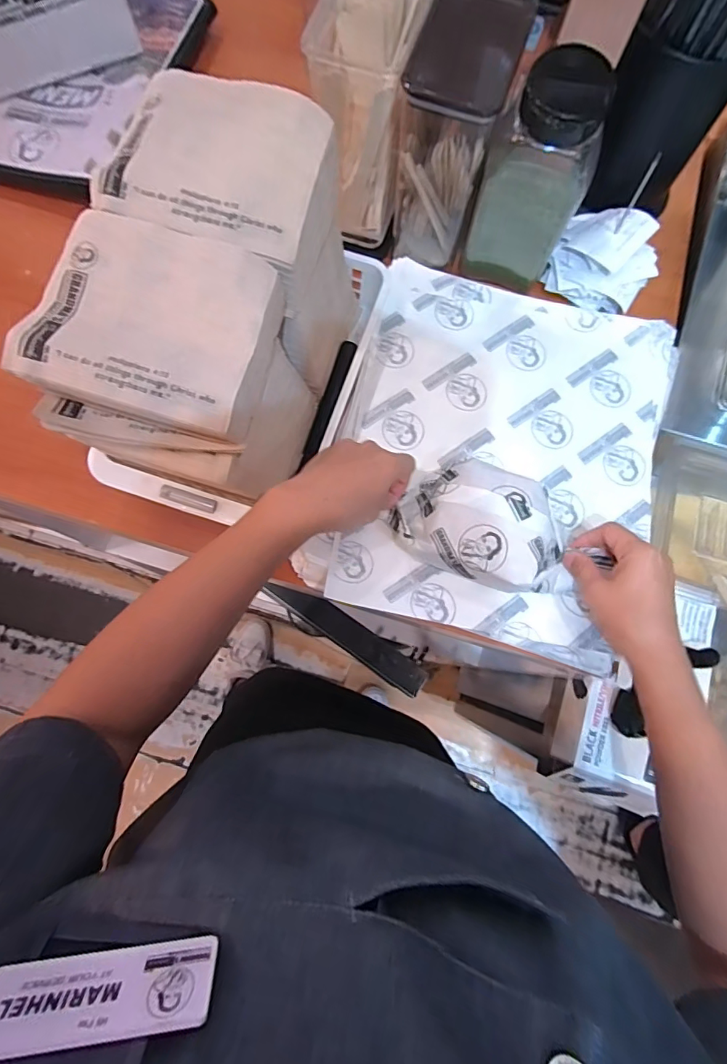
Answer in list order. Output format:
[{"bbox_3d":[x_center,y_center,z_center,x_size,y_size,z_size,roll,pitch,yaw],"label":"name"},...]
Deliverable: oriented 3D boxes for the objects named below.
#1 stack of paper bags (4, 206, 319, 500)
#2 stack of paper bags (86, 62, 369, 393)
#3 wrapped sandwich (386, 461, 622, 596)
[{"bbox_3d":[-0.139,-0.114,0.392,0.158,0.169,0.139,16,76,3],"label":"stack of paper bags"},{"bbox_3d":[-0.097,-0.240,0.417,0.159,0.177,0.131,18,76,3],"label":"stack of paper bags"},{"bbox_3d":[0.111,-0.007,0.436,0.139,0.048,0.104,23,77,4],"label":"wrapped sandwich"}]

